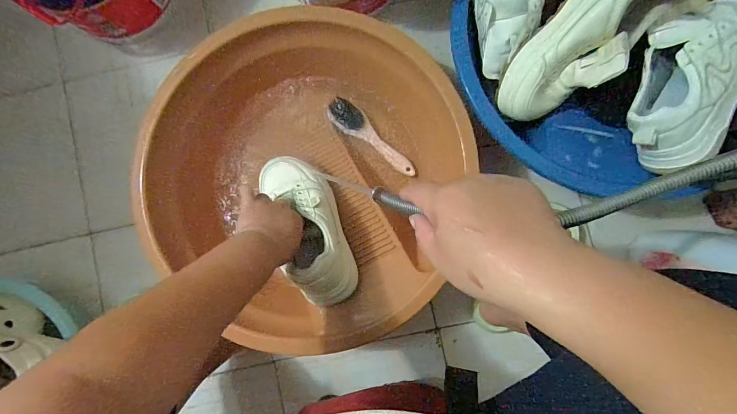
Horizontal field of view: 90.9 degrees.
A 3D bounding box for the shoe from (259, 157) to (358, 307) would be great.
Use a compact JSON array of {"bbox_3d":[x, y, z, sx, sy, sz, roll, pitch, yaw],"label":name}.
[{"bbox_3d":[-0.093,0.020,0.527,0.091,0.093,0.238,-26,61,2],"label":"shoe"}]

